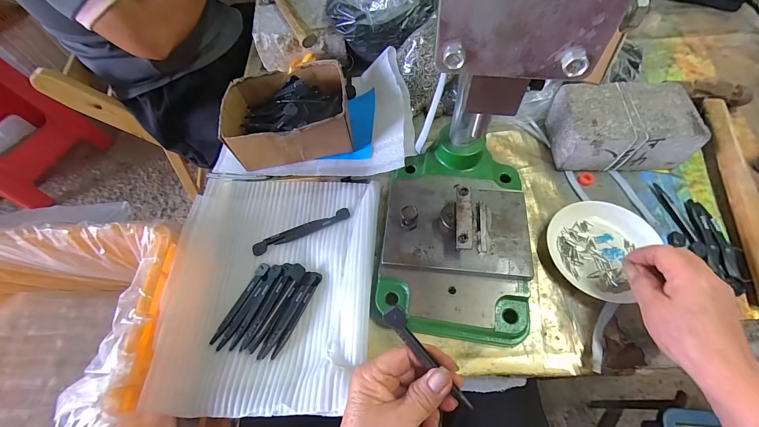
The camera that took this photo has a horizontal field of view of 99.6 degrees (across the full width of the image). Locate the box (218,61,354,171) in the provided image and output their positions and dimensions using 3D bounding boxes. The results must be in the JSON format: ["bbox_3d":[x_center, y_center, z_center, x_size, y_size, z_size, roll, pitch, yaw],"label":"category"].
[{"bbox_3d":[-0.122,-0.137,0.446,0.161,0.064,0.128,-8,61,-1],"label":"box"}]

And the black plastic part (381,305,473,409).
[{"bbox_3d":[0.038,0.109,0.242,0.014,0.011,0.096,-40,92,-17],"label":"black plastic part"}]

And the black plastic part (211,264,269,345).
[{"bbox_3d":[-0.156,0.100,0.364,0.015,0.009,0.097,19,64,13],"label":"black plastic part"}]

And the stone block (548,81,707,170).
[{"bbox_3d":[0.311,-0.114,0.418,0.147,0.060,0.099,2,61,5],"label":"stone block"}]

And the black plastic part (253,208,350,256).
[{"bbox_3d":[-0.098,0.021,0.407,0.125,0.004,0.017,-22,62,-8],"label":"black plastic part"}]

